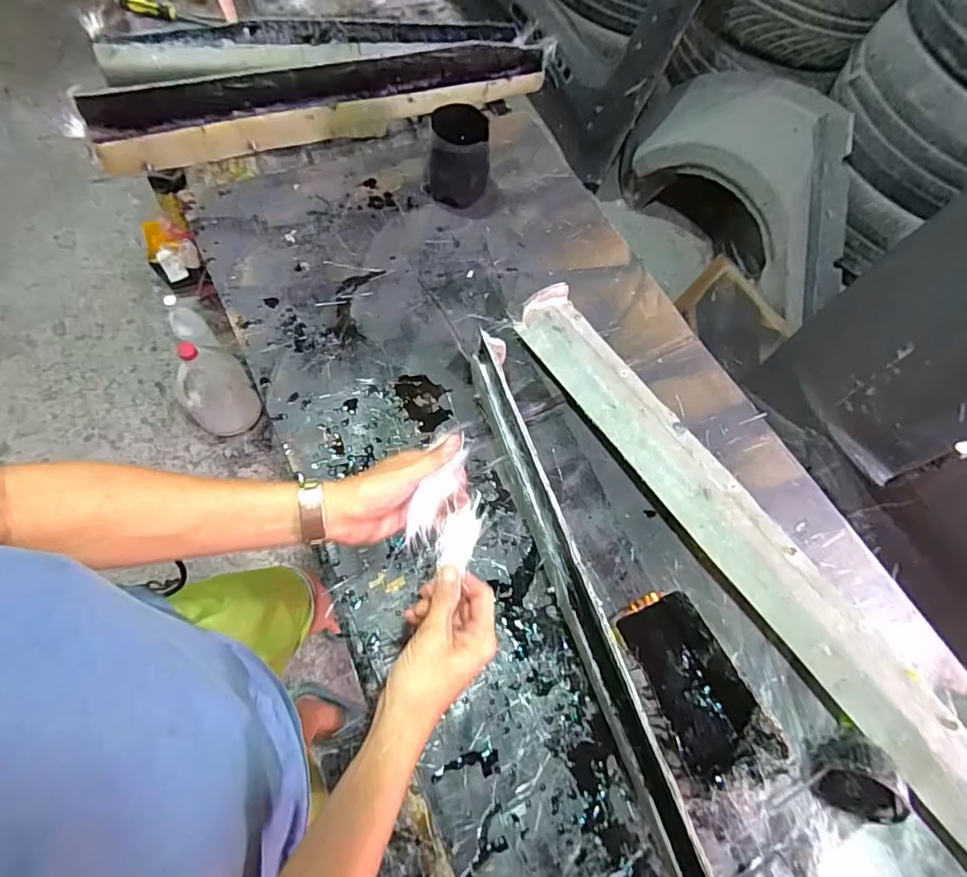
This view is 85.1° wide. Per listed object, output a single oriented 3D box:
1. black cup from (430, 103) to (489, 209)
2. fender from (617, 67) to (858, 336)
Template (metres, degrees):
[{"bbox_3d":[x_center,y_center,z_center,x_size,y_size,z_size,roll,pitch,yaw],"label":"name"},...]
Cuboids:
[{"bbox_3d":[-0.041,-0.466,0.883,0.092,0.135,0.092,2,67,-5],"label":"black cup"},{"bbox_3d":[0.762,-0.740,1.570,0.299,0.476,0.873,-24,72,-15],"label":"fender"}]

